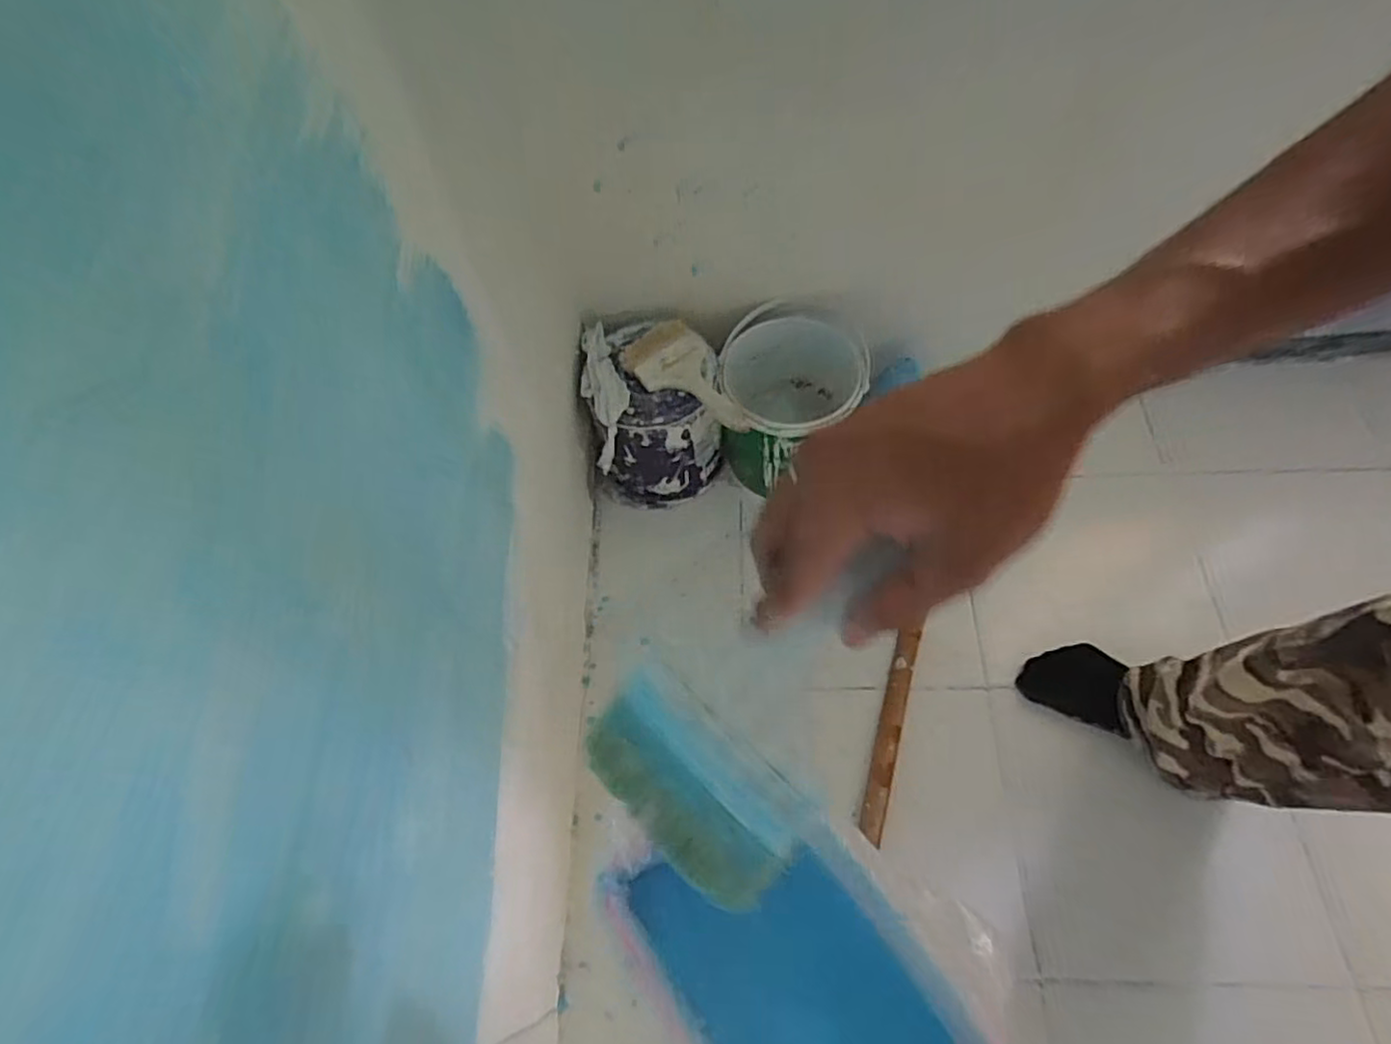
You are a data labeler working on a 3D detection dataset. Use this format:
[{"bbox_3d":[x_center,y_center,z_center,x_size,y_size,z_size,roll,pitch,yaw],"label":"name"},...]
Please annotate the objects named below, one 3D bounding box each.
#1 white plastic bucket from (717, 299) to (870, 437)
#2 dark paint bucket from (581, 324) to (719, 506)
[{"bbox_3d":[0.135,-0.162,0.934,0.195,0.184,0.185,1,62,4],"label":"white plastic bucket"},{"bbox_3d":[-0.058,-0.141,0.934,0.175,0.191,0.189,-1,61,3],"label":"dark paint bucket"}]

